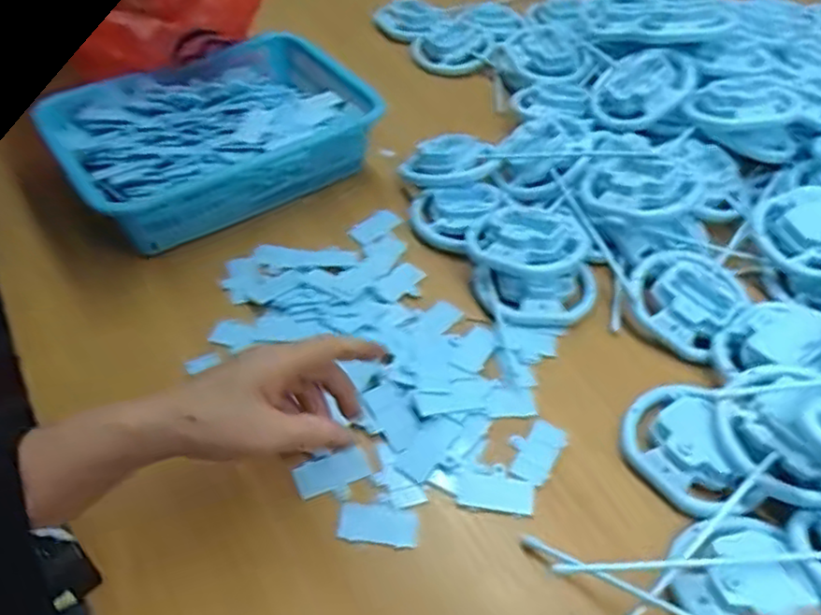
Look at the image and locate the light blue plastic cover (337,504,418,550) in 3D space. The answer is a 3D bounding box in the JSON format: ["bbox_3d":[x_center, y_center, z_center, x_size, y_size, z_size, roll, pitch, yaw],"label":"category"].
[{"bbox_3d":[-0.021,0.144,0.457,0.052,0.006,0.027,5,48,4],"label":"light blue plastic cover"}]

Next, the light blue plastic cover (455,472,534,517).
[{"bbox_3d":[0.057,0.127,0.473,0.053,0.004,0.026,7,48,6],"label":"light blue plastic cover"}]

